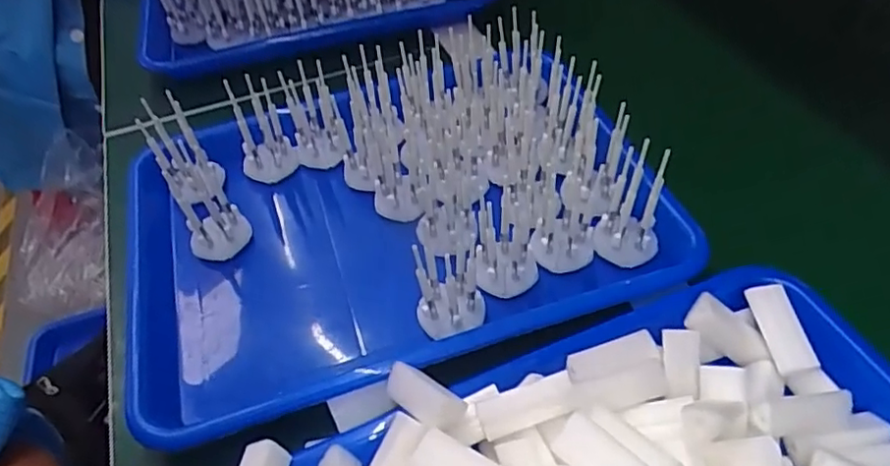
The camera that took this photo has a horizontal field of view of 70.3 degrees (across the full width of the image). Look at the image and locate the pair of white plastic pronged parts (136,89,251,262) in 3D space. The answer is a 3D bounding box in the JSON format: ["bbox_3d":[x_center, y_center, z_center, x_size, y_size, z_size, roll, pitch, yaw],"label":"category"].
[{"bbox_3d":[-0.171,-0.034,0.432,0.040,0.043,0.120,-27,70,-18],"label":"pair of white plastic pronged parts"}]

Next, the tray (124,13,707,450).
[{"bbox_3d":[-0.044,-0.019,0.414,0.337,0.088,0.251,-17,49,-9],"label":"tray"}]

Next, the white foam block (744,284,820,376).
[{"bbox_3d":[0.174,0.050,0.328,0.021,0.008,0.047,-8,64,-3],"label":"white foam block"}]

